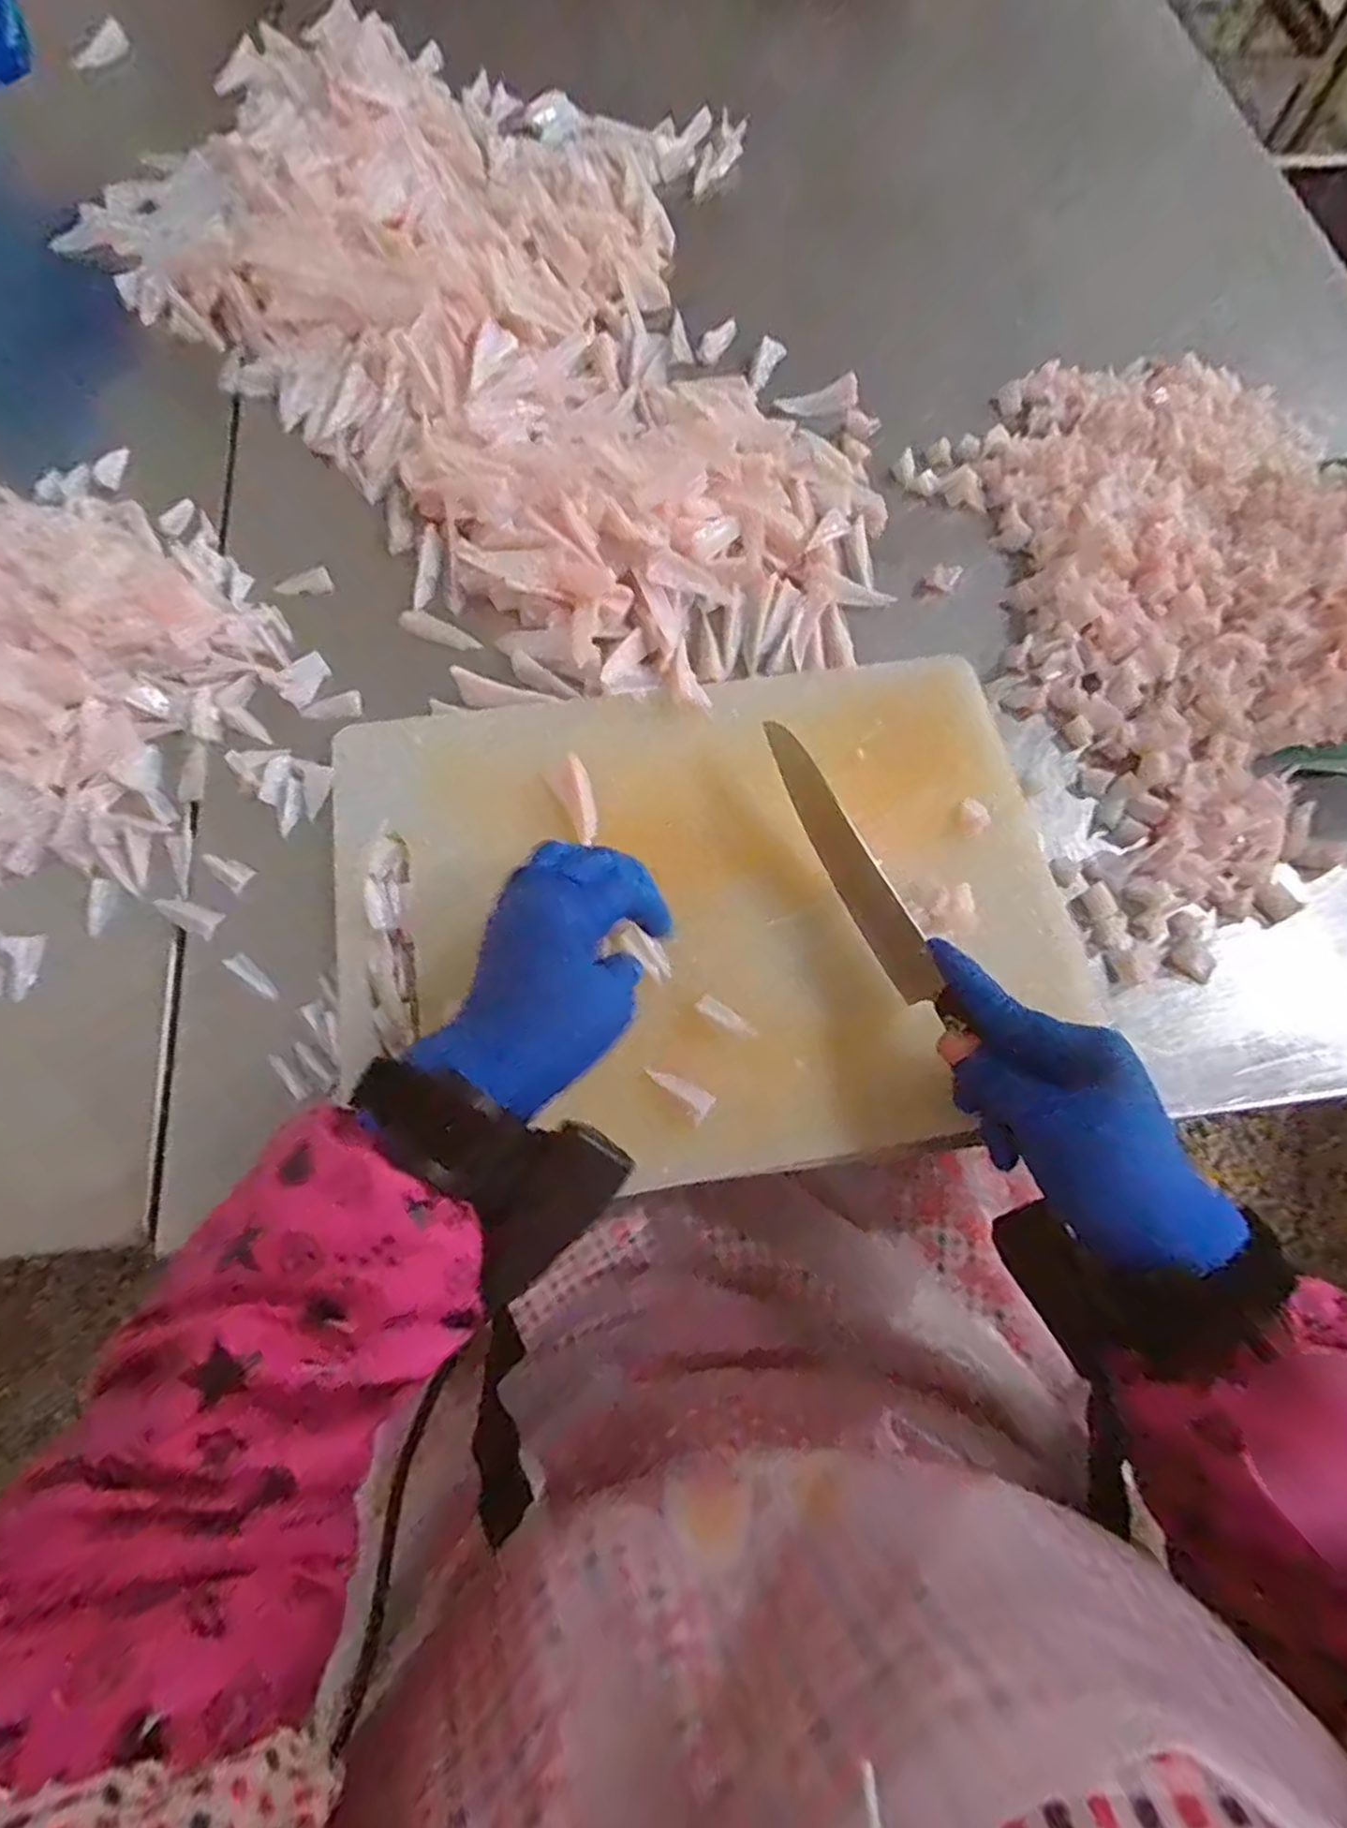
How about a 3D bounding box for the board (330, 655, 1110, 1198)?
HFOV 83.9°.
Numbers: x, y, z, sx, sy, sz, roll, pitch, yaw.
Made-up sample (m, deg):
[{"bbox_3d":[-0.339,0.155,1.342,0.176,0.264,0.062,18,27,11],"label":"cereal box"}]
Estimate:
[{"bbox_3d":[0.019,-0.005,0.399,0.375,0.019,0.266,-9,70,-6],"label":"board"}]

